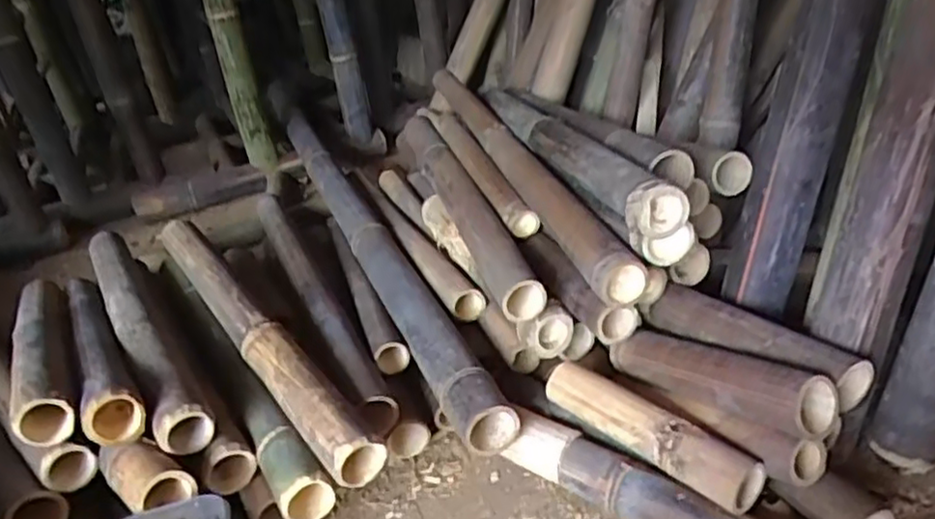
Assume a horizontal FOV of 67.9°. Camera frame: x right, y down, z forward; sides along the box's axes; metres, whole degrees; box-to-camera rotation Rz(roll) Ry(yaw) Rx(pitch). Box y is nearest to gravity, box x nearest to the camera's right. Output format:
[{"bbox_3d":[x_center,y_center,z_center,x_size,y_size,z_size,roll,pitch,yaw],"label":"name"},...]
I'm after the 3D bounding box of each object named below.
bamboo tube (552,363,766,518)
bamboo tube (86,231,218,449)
[{"bbox_3d":[0.186,0.177,0.722,0.053,0.061,0.239,-28,34,-33],"label":"bamboo tube"},{"bbox_3d":[-0.461,0.082,0.979,0.069,0.068,0.625,-22,31,-26],"label":"bamboo tube"}]

